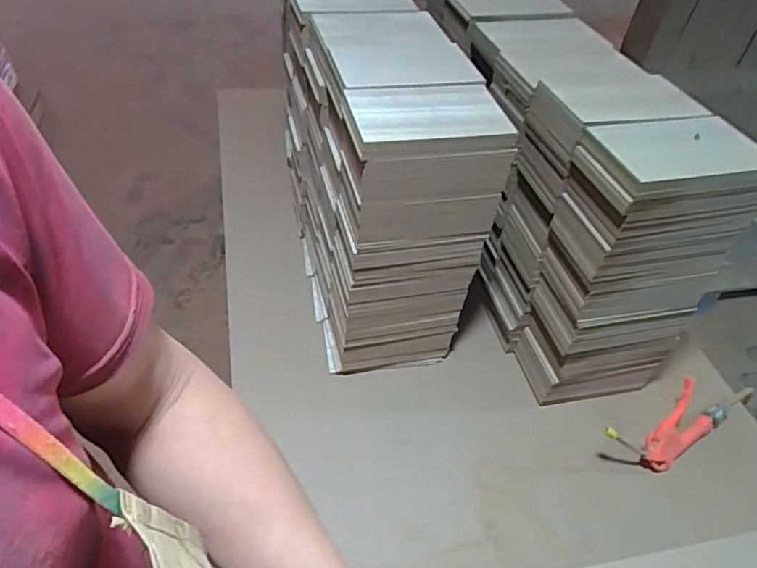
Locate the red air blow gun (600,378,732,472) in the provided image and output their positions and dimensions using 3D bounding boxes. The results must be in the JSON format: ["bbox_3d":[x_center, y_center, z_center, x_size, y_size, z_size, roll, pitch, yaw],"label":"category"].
[{"bbox_3d":[0.406,0.187,0.746,0.222,0.060,0.069,-22,53,-24],"label":"red air blow gun"}]

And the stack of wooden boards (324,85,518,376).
[{"bbox_3d":[0.030,-0.049,0.704,0.181,0.383,0.110,-6,48,-11],"label":"stack of wooden boards"}]

